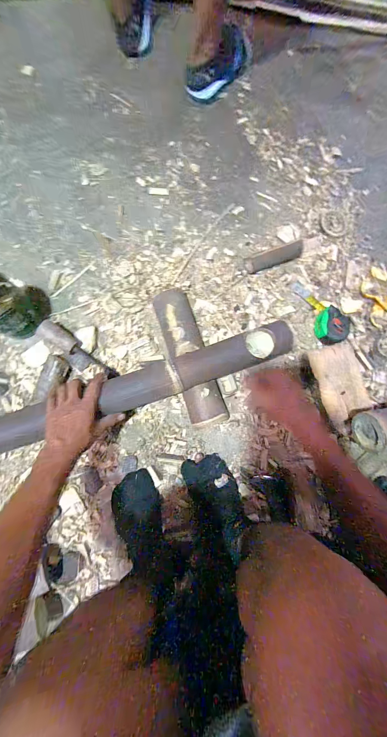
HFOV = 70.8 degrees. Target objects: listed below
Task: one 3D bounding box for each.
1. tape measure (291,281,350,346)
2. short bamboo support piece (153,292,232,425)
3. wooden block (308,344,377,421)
[{"bbox_3d":[0.314,-0.145,0.665,0.081,0.032,0.176,-31,86,-7],"label":"tape measure"},{"bbox_3d":[-0.008,-0.026,0.607,0.088,0.063,0.306,-18,85,-6],"label":"short bamboo support piece"},{"bbox_3d":[0.335,0.029,0.632,0.109,0.041,0.165,-17,85,-6],"label":"wooden block"}]

